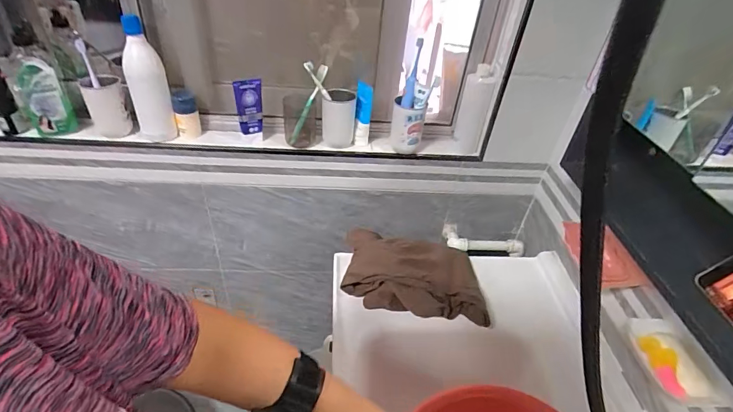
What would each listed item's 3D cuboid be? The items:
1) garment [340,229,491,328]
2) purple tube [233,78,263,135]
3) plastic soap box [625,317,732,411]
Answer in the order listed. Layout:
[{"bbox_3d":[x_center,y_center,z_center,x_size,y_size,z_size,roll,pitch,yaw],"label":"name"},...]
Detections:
[{"bbox_3d":[0.103,0.132,0.817,0.285,0.078,0.179,9,39,4],"label":"garment"},{"bbox_3d":[-0.268,-0.229,0.894,0.058,0.126,0.036,-8,41,-17],"label":"purple tube"},{"bbox_3d":[0.420,0.211,0.541,0.070,0.032,0.127,2,39,-5],"label":"plastic soap box"}]

